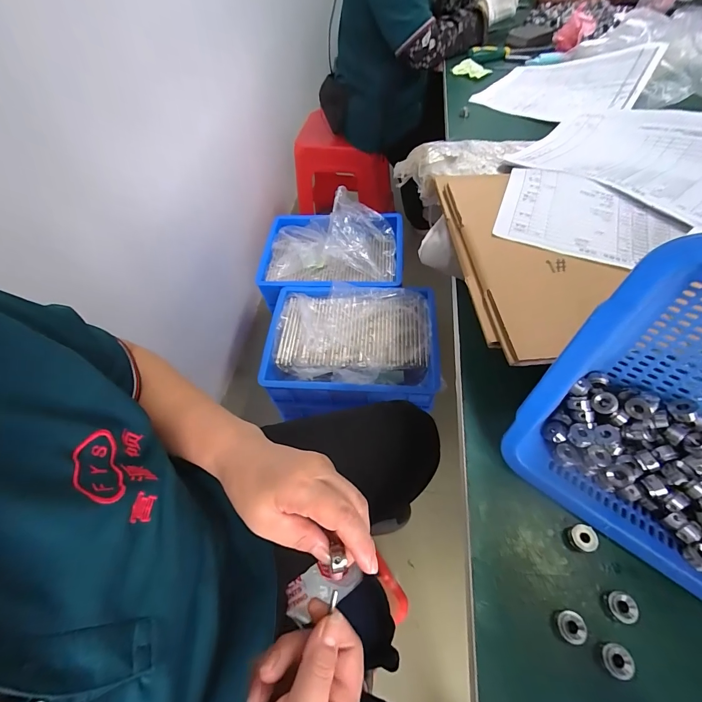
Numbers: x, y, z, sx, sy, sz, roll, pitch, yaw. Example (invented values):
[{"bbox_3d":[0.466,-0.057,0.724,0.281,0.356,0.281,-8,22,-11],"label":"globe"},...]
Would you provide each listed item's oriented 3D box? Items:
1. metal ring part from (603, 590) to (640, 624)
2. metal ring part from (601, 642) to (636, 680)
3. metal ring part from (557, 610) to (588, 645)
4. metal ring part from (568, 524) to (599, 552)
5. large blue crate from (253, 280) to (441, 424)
[{"bbox_3d":[0.207,0.195,0.260,0.018,0.010,0.020,3,57,7],"label":"metal ring part"},{"bbox_3d":[0.191,0.222,0.244,0.017,0.009,0.019,7,58,9],"label":"metal ring part"},{"bbox_3d":[0.166,0.207,0.256,0.016,0.010,0.019,-4,57,2],"label":"metal ring part"},{"bbox_3d":[0.195,0.157,0.287,0.016,0.016,0.020,-7,57,0],"label":"metal ring part"},{"bbox_3d":[0.000,-0.010,0.850,0.412,0.128,0.334,0,57,4],"label":"large blue crate"}]

